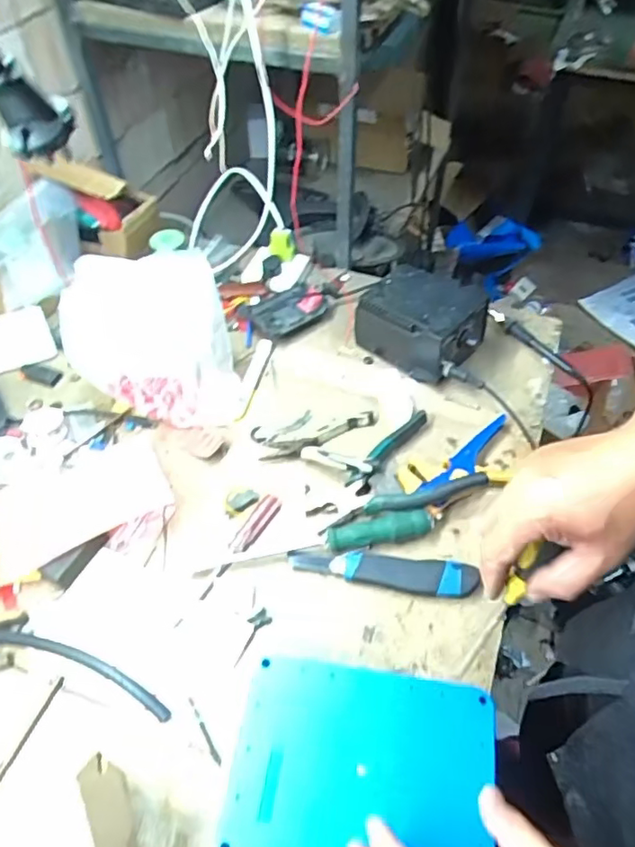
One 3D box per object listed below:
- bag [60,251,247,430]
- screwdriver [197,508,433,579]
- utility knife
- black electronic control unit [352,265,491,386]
[{"bbox_3d":[-0.197,-0.097,0.715,0.191,0.175,0.120,-5,54,-4],"label":"bag"},{"bbox_3d":[-0.001,0.126,0.629,0.260,0.031,0.031,-10,54,-8],"label":"screwdriver"},{"bbox_3d":[0.067,0.155,0.613,0.193,0.018,0.036,6,54,4],"label":"utility knife"},{"bbox_3d":[0.143,-0.137,0.800,0.151,0.090,0.112,33,60,22],"label":"black electronic control unit"}]

